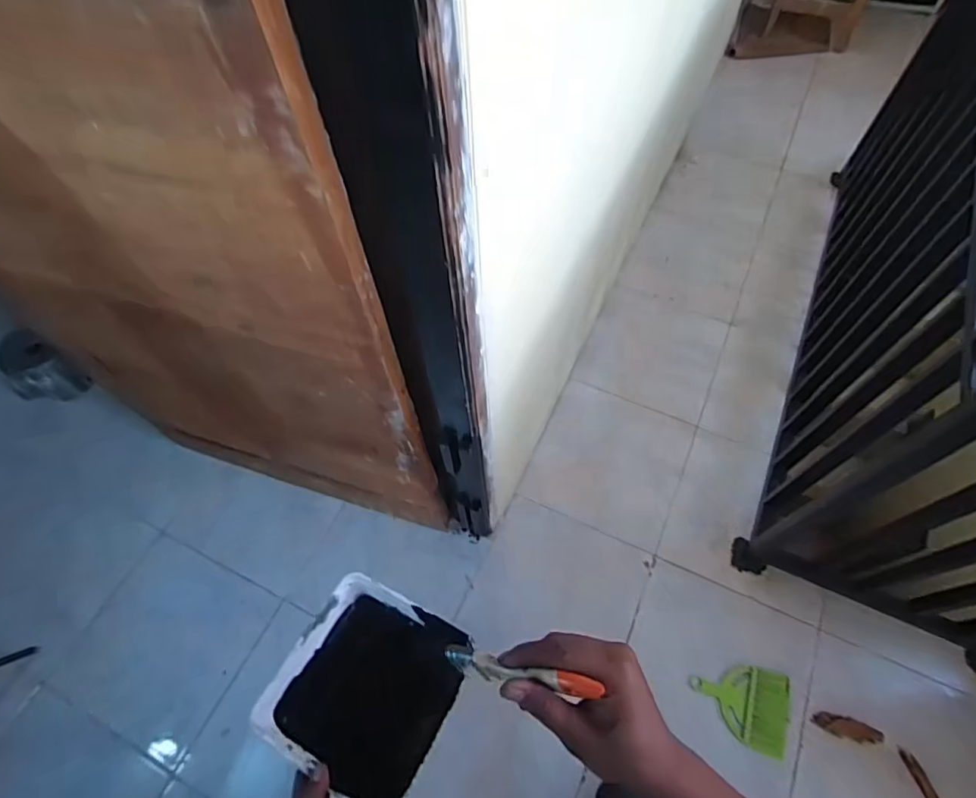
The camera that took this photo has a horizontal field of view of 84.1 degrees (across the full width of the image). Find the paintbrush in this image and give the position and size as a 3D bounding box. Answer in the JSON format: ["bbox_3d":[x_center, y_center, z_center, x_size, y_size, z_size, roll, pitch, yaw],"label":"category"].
[{"bbox_3d":[0.022,0.210,0.416,0.135,0.012,0.018,-7,57,36],"label":"paintbrush"}]

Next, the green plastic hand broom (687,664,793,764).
[{"bbox_3d":[0.551,0.653,1.172,0.198,0.032,0.160,19,65,11],"label":"green plastic hand broom"}]

